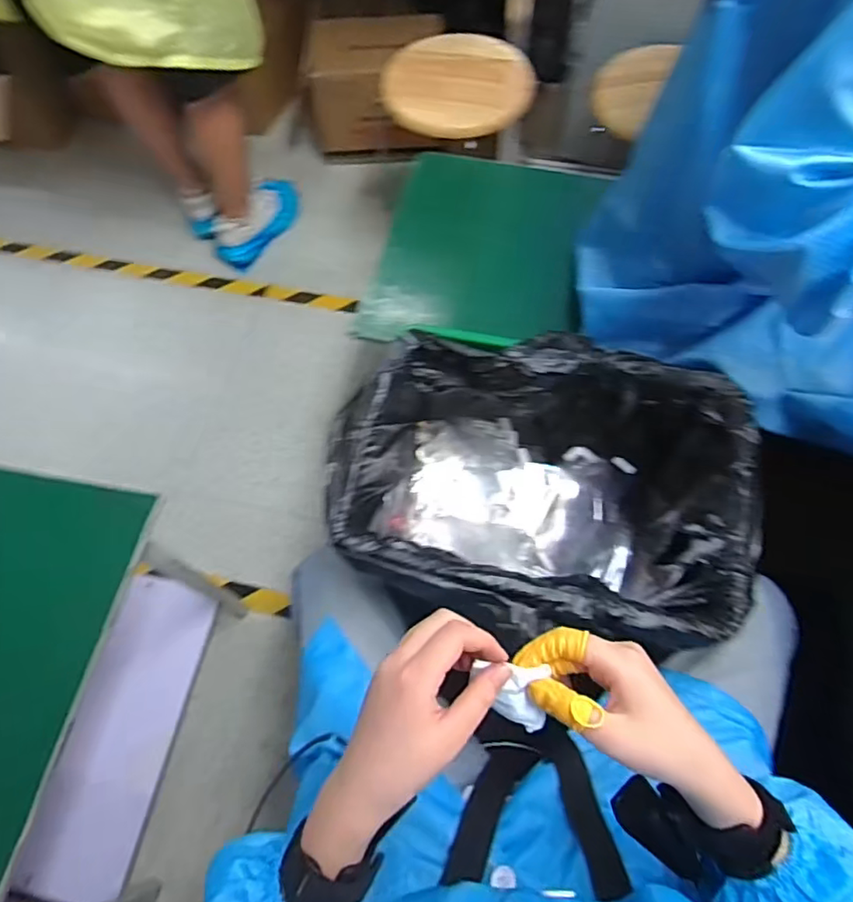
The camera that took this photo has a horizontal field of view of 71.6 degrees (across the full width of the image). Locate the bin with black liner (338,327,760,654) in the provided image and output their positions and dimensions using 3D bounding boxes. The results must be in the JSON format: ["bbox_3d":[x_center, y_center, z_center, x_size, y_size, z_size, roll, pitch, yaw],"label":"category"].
[{"bbox_3d":[0.135,0.088,0.810,0.454,0.341,0.338,7,66,6],"label":"bin with black liner"}]

